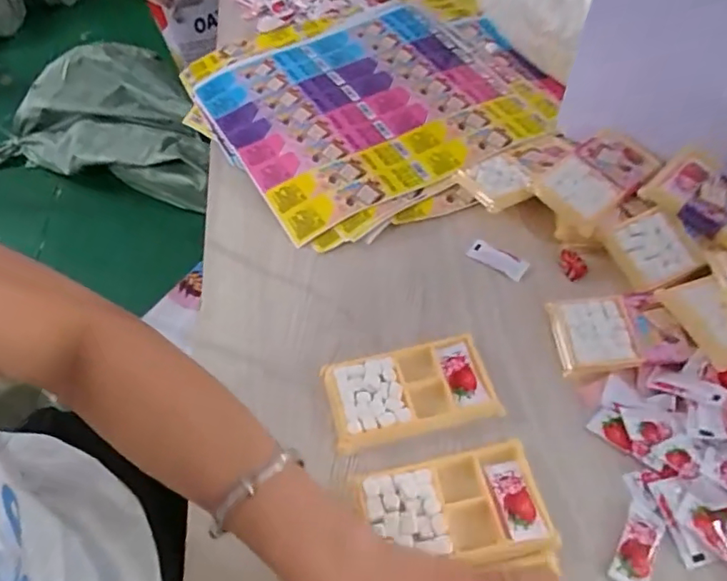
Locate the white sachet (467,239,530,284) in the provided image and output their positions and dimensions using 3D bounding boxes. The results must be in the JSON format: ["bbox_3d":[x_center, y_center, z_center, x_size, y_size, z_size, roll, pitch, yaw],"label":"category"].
[{"bbox_3d":[0.133,-0.032,0.543,0.059,0.004,0.027,32,60,25],"label":"white sachet"}]

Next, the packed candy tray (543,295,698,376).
[{"bbox_3d":[0.217,0.035,0.475,0.103,0.013,0.070,-6,52,-1],"label":"packed candy tray"}]

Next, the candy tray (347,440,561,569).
[{"bbox_3d":[0.063,0.158,0.392,0.135,0.020,0.079,-10,52,-5],"label":"candy tray"}]

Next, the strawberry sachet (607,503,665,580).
[{"bbox_3d":[0.190,0.178,0.379,0.027,0.006,0.056,23,57,20],"label":"strawberry sachet"}]

